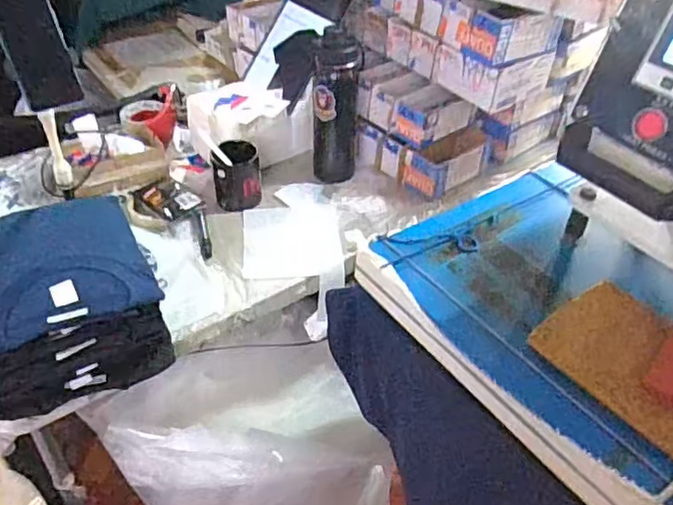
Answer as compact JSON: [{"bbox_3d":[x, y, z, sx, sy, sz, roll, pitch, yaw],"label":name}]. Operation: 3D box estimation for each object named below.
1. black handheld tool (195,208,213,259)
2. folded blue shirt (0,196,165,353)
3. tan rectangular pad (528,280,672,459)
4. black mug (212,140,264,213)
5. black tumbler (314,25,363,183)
[{"bbox_3d":[-0.226,-0.035,1.027,0.020,0.018,0.118,-9,42,-12],"label":"black handheld tool"},{"bbox_3d":[-0.384,0.016,0.803,0.232,0.048,0.254,-20,46,-23],"label":"folded blue shirt"},{"bbox_3d":[0.293,0.106,0.589,0.129,0.010,0.179,-24,47,-26],"label":"tan rectangular pad"},{"bbox_3d":[-0.178,-0.140,1.089,0.084,0.098,0.083,-6,42,-8],"label":"black mug"},{"bbox_3d":[0.000,-0.262,1.092,0.081,0.283,0.087,1,41,-1],"label":"black tumbler"}]

